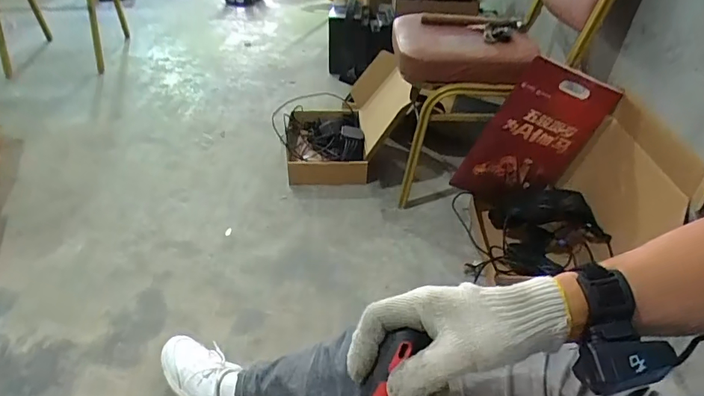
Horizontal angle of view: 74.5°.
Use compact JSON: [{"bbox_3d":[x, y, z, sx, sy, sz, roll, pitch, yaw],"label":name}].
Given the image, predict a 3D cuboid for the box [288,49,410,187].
[{"bbox_3d":[-0.032,-0.245,1.452,0.351,0.309,0.348,-2,38,-3],"label":"box"}]

